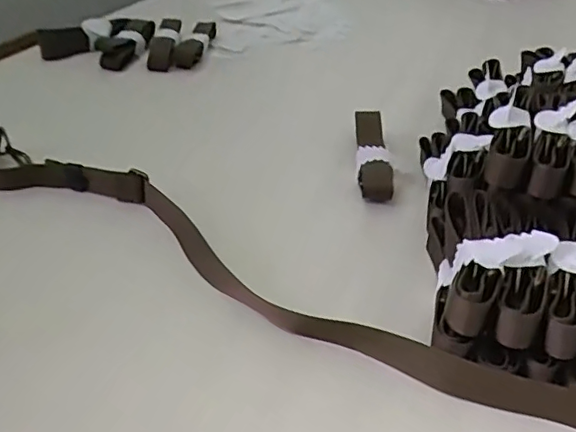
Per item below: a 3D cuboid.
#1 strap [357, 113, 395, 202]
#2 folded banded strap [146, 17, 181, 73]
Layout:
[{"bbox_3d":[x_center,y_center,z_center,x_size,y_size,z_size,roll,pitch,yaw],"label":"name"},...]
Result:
[{"bbox_3d":[0.118,-0.084,0.778,0.054,0.046,0.184,4,36,-2],"label":"strap"},{"bbox_3d":[-0.231,-0.332,1.098,0.050,0.043,0.195,1,36,-5],"label":"folded banded strap"}]

